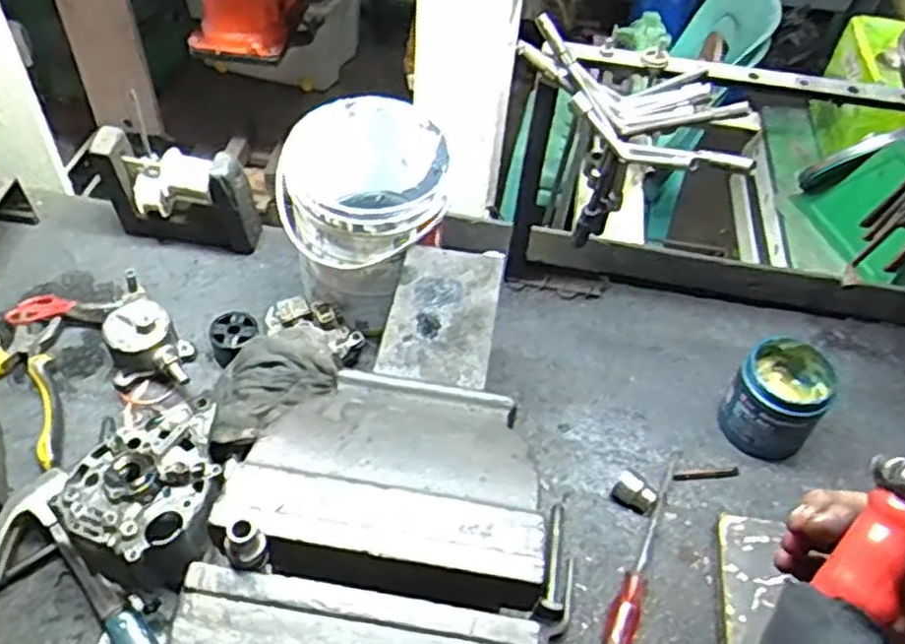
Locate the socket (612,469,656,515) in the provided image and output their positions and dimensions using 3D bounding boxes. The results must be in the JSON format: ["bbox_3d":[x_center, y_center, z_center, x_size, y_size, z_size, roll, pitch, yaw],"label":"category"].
[{"bbox_3d":[0.182,0.169,0.755,0.040,0.025,0.027,30,54,18],"label":"socket"}]

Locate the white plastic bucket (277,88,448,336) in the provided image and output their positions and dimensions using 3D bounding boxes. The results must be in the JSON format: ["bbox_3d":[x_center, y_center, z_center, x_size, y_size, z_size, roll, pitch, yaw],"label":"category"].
[{"bbox_3d":[-0.100,-0.124,0.848,0.165,0.179,0.195,0,50,-6],"label":"white plastic bucket"}]

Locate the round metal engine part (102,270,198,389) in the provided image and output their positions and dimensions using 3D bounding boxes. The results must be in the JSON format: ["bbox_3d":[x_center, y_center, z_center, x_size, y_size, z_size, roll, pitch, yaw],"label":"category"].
[{"bbox_3d":[-0.332,0.016,0.826,0.081,0.060,0.144,-16,54,-18],"label":"round metal engine part"}]

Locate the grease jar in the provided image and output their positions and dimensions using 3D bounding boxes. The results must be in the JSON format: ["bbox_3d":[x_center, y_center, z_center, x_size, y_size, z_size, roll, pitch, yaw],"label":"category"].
[{"bbox_3d":[0.341,0.084,0.804,0.085,0.095,0.087,3,50,-3],"label":"grease jar"}]

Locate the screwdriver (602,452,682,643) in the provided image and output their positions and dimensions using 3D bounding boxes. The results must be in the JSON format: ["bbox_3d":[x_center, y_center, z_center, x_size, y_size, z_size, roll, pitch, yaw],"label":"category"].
[{"bbox_3d":[0.186,0.215,0.720,0.023,0.027,0.241,23,52,13],"label":"screwdriver"}]

